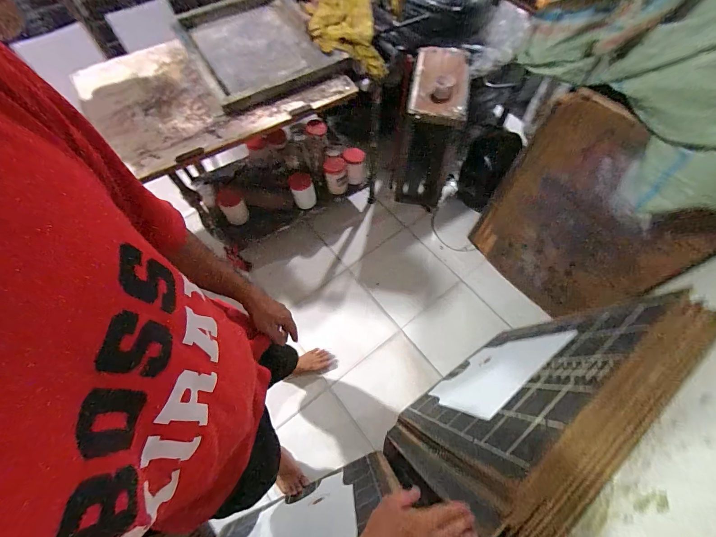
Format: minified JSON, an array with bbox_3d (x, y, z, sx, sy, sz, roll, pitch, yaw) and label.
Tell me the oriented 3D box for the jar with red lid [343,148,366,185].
[{"bbox_3d":[-0.014,-0.500,1.528,0.098,0.135,0.116,-7,64,-3],"label":"jar with red lid"}]

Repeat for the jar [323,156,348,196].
[{"bbox_3d":[-0.107,-0.450,1.517,0.108,0.147,0.108,0,64,0],"label":"jar"}]

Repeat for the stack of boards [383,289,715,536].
[{"bbox_3d":[0.427,0.356,0.904,0.658,0.781,0.075,-35,80,-16],"label":"stack of boards"}]

